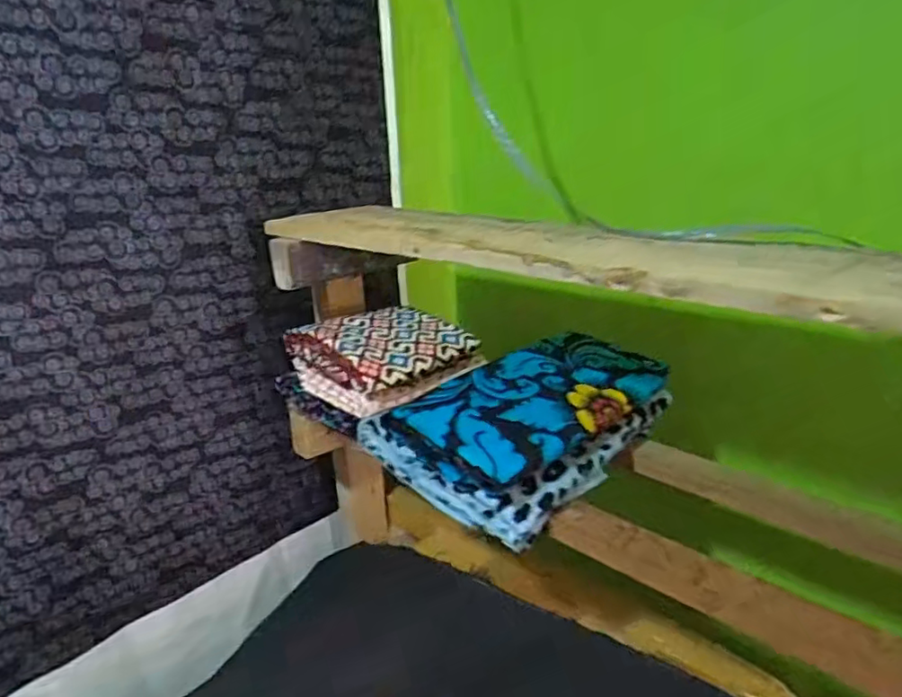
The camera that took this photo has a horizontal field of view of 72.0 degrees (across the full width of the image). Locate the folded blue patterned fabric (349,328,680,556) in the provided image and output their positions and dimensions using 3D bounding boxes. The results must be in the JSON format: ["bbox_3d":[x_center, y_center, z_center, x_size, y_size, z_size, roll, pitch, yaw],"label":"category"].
[{"bbox_3d":[0.077,0.065,0.633,0.281,0.082,0.193,-19,25,-40],"label":"folded blue patterned fabric"}]

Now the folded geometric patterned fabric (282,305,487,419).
[{"bbox_3d":[-0.079,0.004,0.725,0.160,0.066,0.162,15,25,40],"label":"folded geometric patterned fabric"}]

